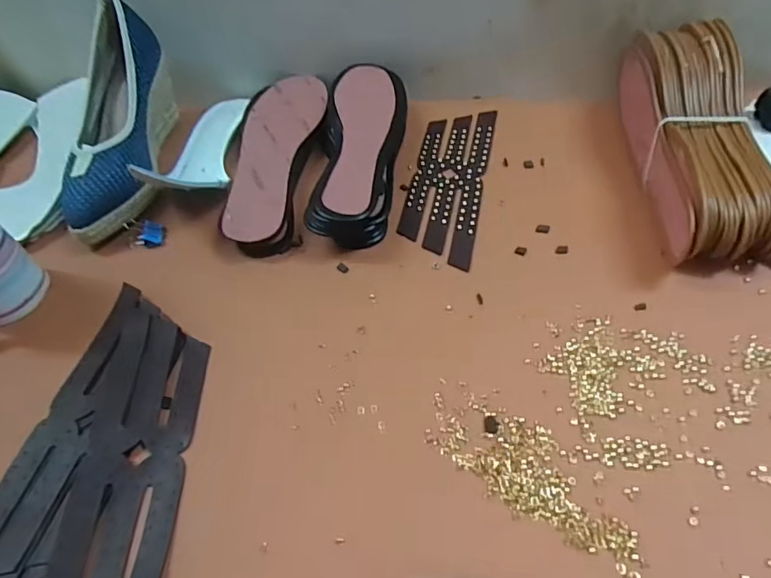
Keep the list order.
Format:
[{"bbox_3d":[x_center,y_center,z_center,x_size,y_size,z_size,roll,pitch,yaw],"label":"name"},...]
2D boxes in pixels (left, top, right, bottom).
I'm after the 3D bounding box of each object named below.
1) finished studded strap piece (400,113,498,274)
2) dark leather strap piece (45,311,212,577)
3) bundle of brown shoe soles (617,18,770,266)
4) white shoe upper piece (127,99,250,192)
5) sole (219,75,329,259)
[{"bbox_3d":[0.063,-0.110,0.476,0.069,0.005,0.211,9,55,11],"label":"finished studded strap piece"},{"bbox_3d":[-0.168,0.110,0.324,0.068,0.010,0.204,-4,54,2],"label":"dark leather strap piece"},{"bbox_3d":[0.267,-0.128,0.421,0.081,0.086,0.237,1,54,6],"label":"bundle of brown shoe soles"},{"bbox_3d":[-0.189,-0.132,0.484,0.057,0.053,0.219,-10,34,-2],"label":"white shoe upper piece"},{"bbox_3d":[-0.107,-0.136,0.494,0.077,0.034,0.234,0,54,5],"label":"sole"}]

